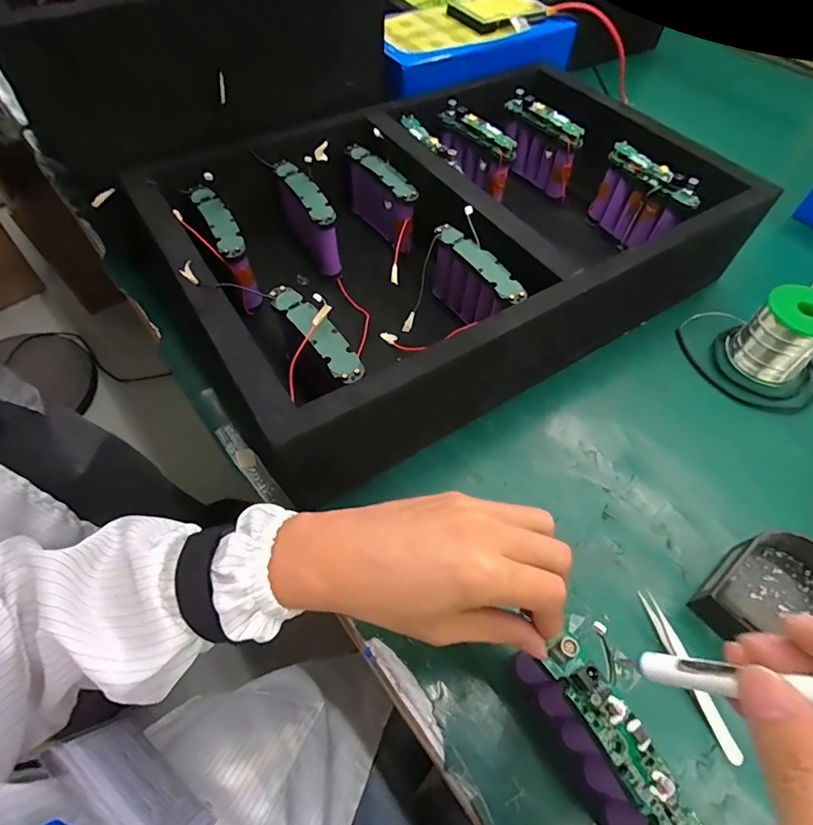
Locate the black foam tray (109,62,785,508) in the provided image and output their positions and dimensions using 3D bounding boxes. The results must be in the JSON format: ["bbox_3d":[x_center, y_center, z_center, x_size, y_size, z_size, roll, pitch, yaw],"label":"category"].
[{"bbox_3d":[0.038,-0.183,0.482,0.550,0.115,0.350,-27,62,-18],"label":"black foam tray"}]

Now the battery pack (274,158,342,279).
[{"bbox_3d":[-0.106,-0.207,0.501,0.030,0.071,0.110,-26,62,-17],"label":"battery pack"}]

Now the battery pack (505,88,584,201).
[{"bbox_3d":[0.167,-0.332,0.593,0.020,0.096,0.107,-33,64,-21],"label":"battery pack"}]

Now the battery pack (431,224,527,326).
[{"bbox_3d":[0.066,-0.118,0.449,0.027,0.069,0.109,-28,63,-18],"label":"battery pack"}]

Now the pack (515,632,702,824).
[{"bbox_3d":[0.107,0.181,0.257,0.025,0.088,0.103,-21,61,-15],"label":"pack"}]

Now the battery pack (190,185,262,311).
[{"bbox_3d":[-0.176,-0.163,0.464,0.025,0.068,0.107,-25,62,-17],"label":"battery pack"}]

